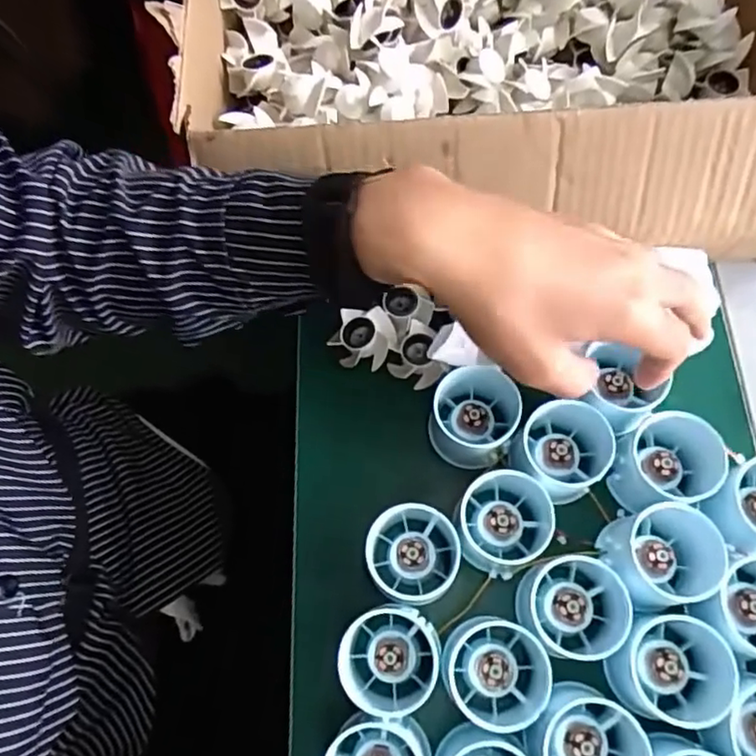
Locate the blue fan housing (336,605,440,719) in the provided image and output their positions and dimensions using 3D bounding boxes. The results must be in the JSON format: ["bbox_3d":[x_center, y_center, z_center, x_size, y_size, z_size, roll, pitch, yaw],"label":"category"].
[{"bbox_3d":[0.005,0.155,0.350,0.056,0.043,0.052,-1,69,2],"label":"blue fan housing"}]

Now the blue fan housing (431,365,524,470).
[{"bbox_3d":[0.060,0.025,0.390,0.053,0.040,0.052,-1,69,2],"label":"blue fan housing"}]

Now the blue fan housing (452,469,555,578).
[{"bbox_3d":[0.075,0.083,0.370,0.059,0.043,0.055,-32,71,-9],"label":"blue fan housing"}]

